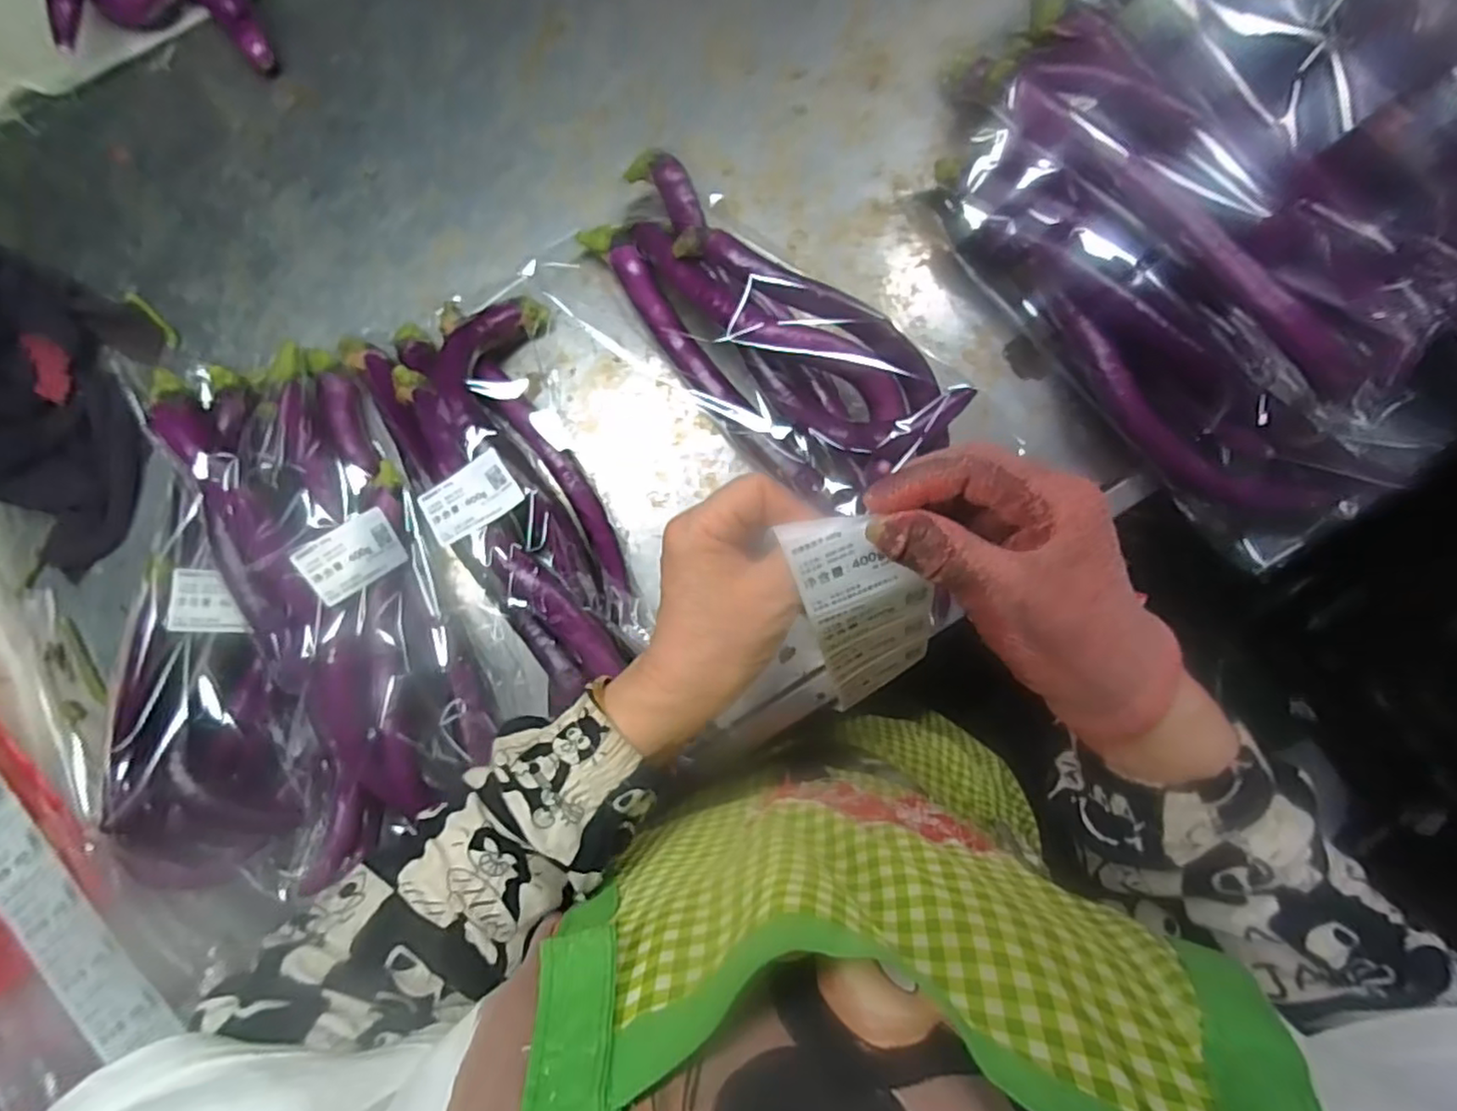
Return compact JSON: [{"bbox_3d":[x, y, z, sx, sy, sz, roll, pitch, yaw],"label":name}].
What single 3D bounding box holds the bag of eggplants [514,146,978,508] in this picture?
[{"bbox_3d":[0.009,-0.157,0.463,0.293,0.078,0.115,40,85,0],"label":"bag of eggplants"}]

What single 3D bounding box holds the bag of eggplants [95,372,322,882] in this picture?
[{"bbox_3d":[-0.319,0.051,0.431,0.114,0.088,0.319,5,86,-3],"label":"bag of eggplants"}]

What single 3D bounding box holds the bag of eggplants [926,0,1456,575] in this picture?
[{"bbox_3d":[0.342,-0.224,0.484,0.241,0.081,0.417,-38,89,-5],"label":"bag of eggplants"}]

